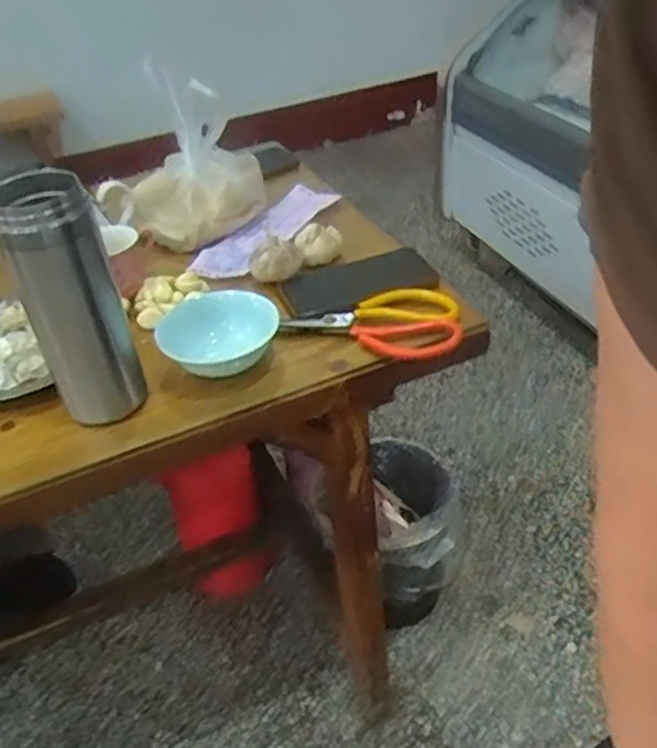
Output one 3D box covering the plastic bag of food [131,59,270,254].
[{"bbox_3d":[-0.165,-0.263,0.889,0.166,0.167,0.136,-11,38,-7],"label":"plastic bag of food"}]

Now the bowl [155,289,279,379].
[{"bbox_3d":[-0.106,-0.037,0.709,0.109,0.047,0.109,-4,38,3],"label":"bowl"}]

